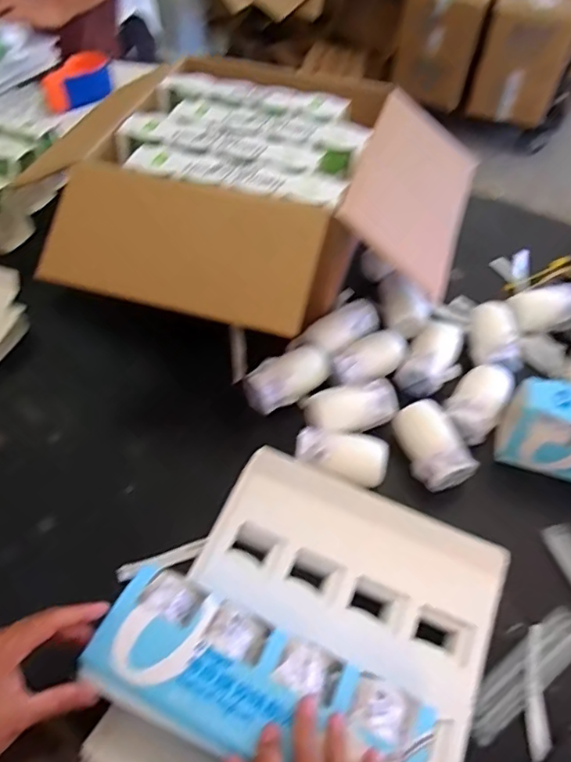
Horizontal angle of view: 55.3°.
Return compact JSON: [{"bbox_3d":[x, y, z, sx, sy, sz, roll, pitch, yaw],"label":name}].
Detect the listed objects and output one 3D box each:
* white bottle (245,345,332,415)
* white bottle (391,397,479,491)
[{"bbox_3d":[0.002,-0.006,0.678,0.104,0.041,0.056,-25,58,-19],"label":"white bottle"},{"bbox_3d":[0.171,0.072,0.633,0.064,0.046,0.097,-16,56,-13],"label":"white bottle"}]

